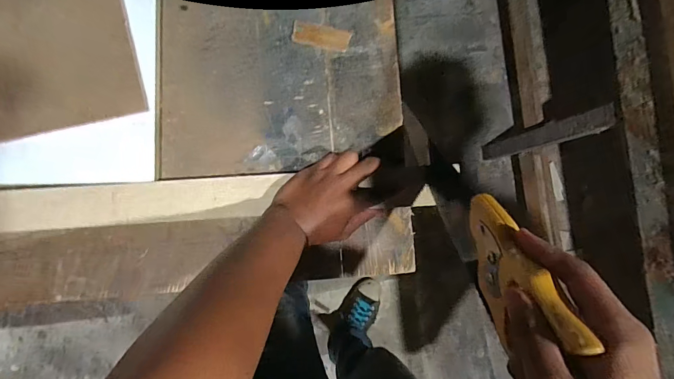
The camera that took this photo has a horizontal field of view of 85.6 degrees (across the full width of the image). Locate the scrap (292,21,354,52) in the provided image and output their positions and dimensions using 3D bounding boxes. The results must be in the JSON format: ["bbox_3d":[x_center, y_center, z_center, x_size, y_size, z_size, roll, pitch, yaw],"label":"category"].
[{"bbox_3d":[-0.020,-0.199,0.473,0.073,0.010,0.029,13,86,1],"label":"scrap"}]

